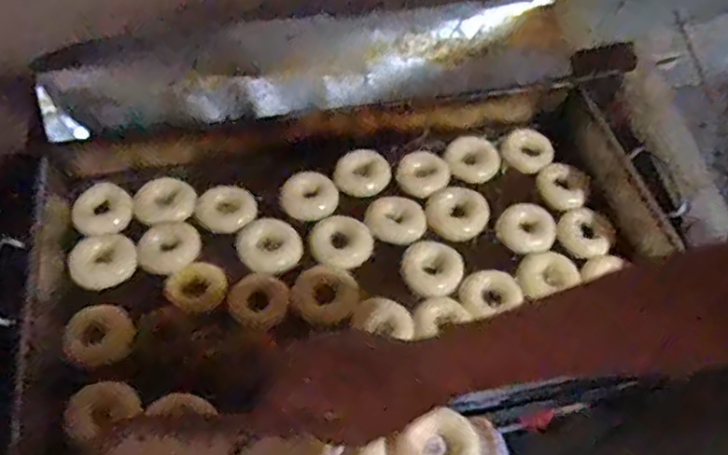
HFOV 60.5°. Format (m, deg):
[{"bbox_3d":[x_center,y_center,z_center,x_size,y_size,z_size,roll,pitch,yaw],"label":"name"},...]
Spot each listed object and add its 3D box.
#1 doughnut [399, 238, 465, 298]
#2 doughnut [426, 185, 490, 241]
[{"bbox_3d":[0.099,0.058,0.917,0.088,0.021,0.083,-2,50,3],"label":"doughnut"},{"bbox_3d":[0.147,-0.025,0.979,0.095,0.034,0.079,18,54,19],"label":"doughnut"}]

